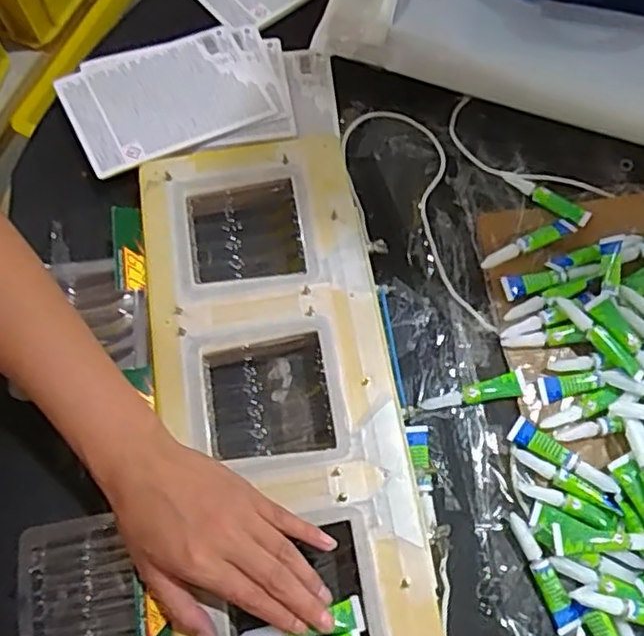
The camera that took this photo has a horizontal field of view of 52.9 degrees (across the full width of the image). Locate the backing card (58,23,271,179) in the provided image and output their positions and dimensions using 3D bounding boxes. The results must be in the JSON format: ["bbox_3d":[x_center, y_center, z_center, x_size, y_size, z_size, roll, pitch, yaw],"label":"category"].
[{"bbox_3d":[-0.140,-0.197,0.585,0.169,0.006,0.117,-25,70,-16],"label":"backing card"}]

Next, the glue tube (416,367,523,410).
[{"bbox_3d":[0.118,0.060,0.494,0.081,0.012,0.019,-17,70,-8],"label":"glue tube"}]

